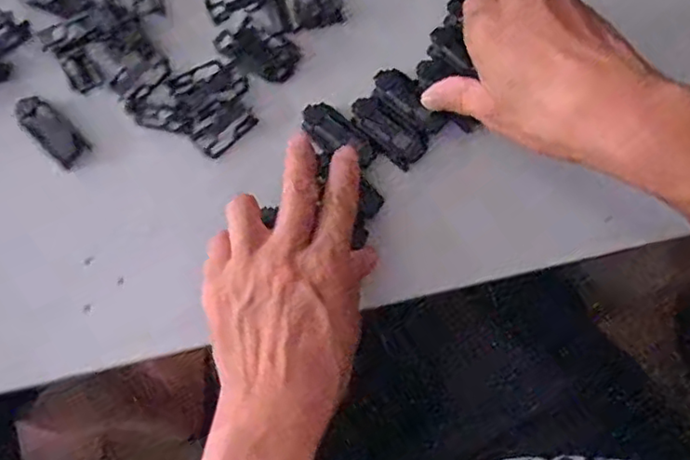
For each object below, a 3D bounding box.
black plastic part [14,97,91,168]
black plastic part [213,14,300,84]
[{"bbox_3d":[-0.180,-0.061,0.383,0.050,0.013,0.021,44,82,10],"label":"black plastic part"},{"bbox_3d":[-0.052,-0.112,0.380,0.045,0.018,0.028,30,79,8],"label":"black plastic part"}]

